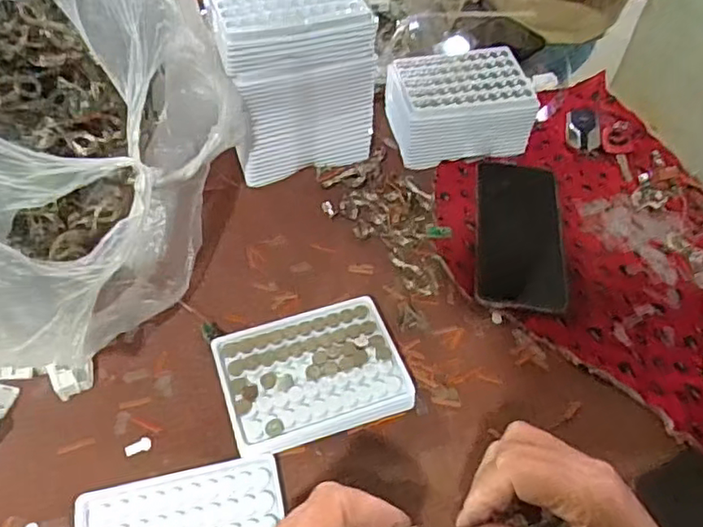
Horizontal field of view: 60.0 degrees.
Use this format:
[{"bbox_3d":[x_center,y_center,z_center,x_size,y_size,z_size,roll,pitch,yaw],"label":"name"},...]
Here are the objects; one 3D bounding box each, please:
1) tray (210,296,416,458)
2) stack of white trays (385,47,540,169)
[{"bbox_3d":[-0.030,0.082,0.456,0.130,0.021,0.098,-14,58,-15],"label":"tray"},{"bbox_3d":[0.108,-0.158,0.616,0.135,0.067,0.096,-5,50,-6],"label":"stack of white trays"}]

